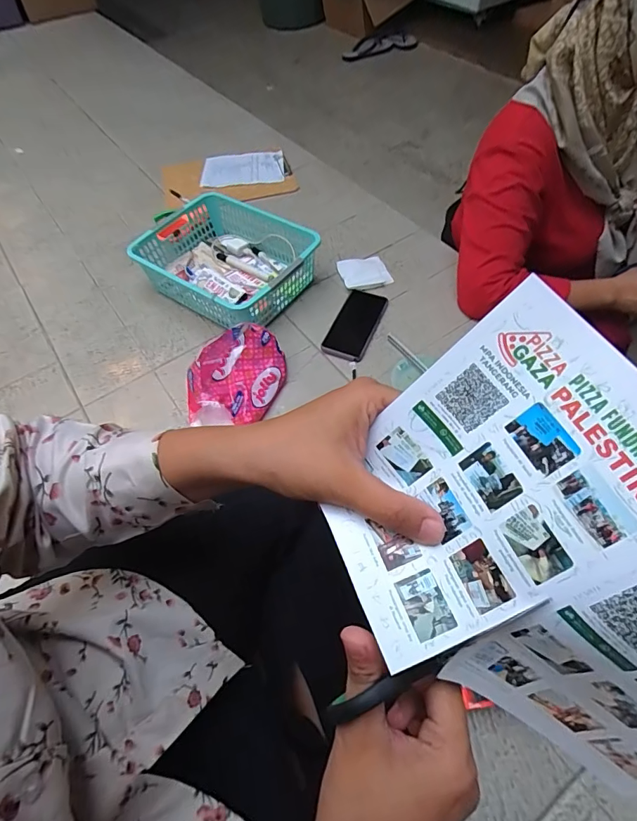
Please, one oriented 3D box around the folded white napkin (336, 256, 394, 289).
[{"bbox_3d":[0.094,-0.282,0.876,0.095,0.015,0.088,-19,61,-8],"label":"folded white napkin"}]

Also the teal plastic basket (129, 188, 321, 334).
[{"bbox_3d":[-0.168,-0.285,0.830,0.295,0.107,0.229,27,65,17],"label":"teal plastic basket"}]

